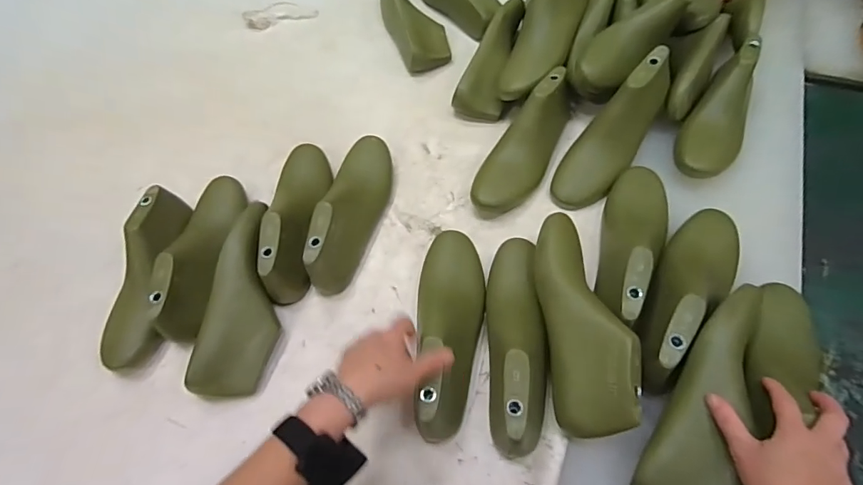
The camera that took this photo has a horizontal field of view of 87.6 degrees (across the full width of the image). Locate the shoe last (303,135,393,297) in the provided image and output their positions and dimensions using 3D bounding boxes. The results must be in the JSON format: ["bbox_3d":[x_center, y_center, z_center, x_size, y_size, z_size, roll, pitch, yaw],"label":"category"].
[{"bbox_3d":[-0.111,-0.055,0.647,0.078,0.091,0.254,3,61,9],"label":"shoe last"}]

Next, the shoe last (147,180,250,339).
[{"bbox_3d":[-0.319,0.002,0.626,0.072,0.078,0.255,-6,60,4],"label":"shoe last"}]

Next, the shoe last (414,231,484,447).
[{"bbox_3d":[0.021,0.095,0.542,0.082,0.098,0.266,1,61,8],"label":"shoe last"}]

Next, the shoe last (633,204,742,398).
[{"bbox_3d":[0.302,0.051,0.518,0.082,0.082,0.250,28,68,21],"label":"shoe last"}]

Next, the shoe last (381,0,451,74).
[{"bbox_3d":[-0.036,-0.420,0.850,0.093,0.076,0.220,-21,60,-5],"label":"shoe last"}]

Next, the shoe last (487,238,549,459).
[{"bbox_3d":[0.099,0.105,0.527,0.066,0.095,0.252,-2,61,6],"label":"shoe last"}]

